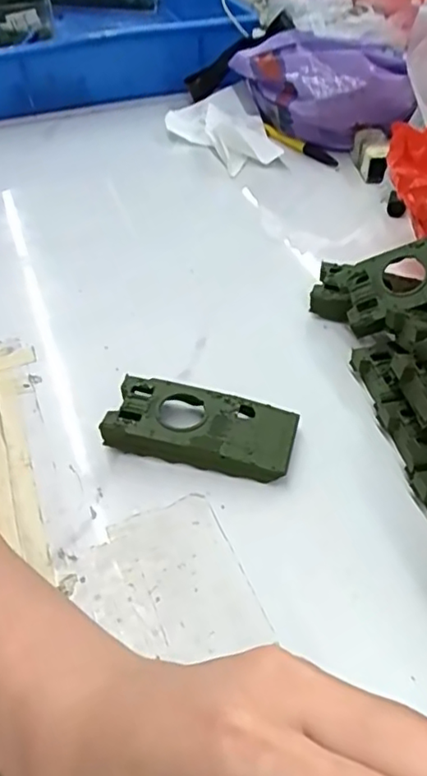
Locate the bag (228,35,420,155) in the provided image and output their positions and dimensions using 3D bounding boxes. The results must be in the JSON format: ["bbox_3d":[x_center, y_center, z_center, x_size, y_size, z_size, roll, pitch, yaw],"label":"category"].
[{"bbox_3d":[0.104,-0.310,0.623,0.100,0.087,0.181,-22,48,-19],"label":"bag"}]

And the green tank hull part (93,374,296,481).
[{"bbox_3d":[-0.006,0.023,0.351,0.103,0.022,0.046,10,46,12],"label":"green tank hull part"}]

